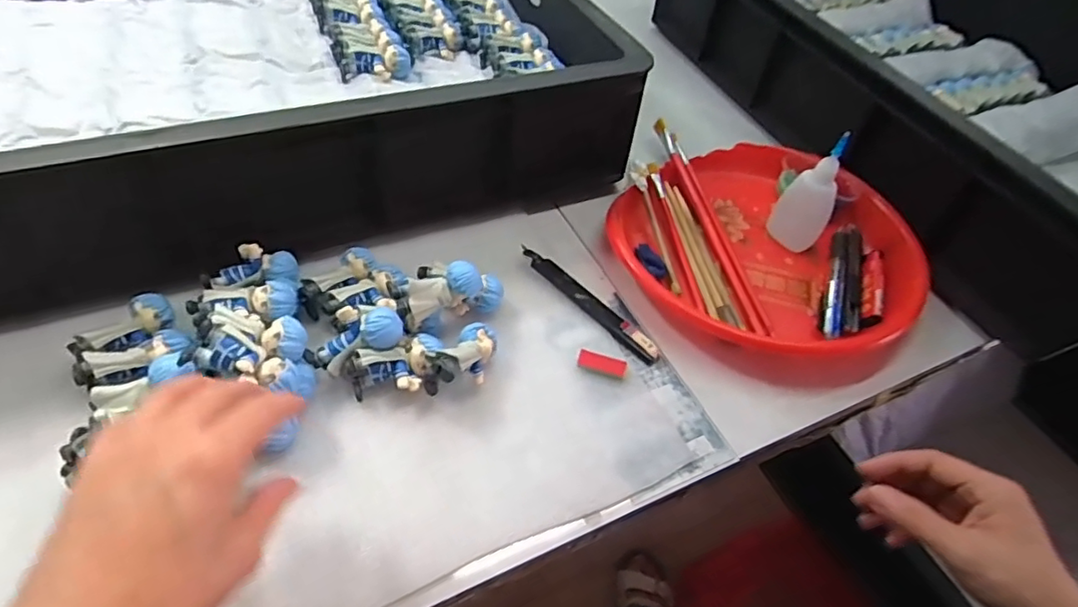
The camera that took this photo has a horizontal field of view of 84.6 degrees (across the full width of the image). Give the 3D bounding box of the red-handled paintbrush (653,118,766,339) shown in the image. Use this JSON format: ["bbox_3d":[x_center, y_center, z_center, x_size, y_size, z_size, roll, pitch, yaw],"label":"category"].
[{"bbox_3d":[0.147,-0.081,0.523,0.014,0.016,0.256,-6,51,-11],"label":"red-handled paintbrush"}]

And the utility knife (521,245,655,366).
[{"bbox_3d":[0.036,-0.002,0.456,0.017,0.011,0.134,-36,62,-30],"label":"utility knife"}]

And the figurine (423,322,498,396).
[{"bbox_3d":[-0.050,0.036,0.393,0.029,0.029,0.059,32,41,19],"label":"figurine"}]

